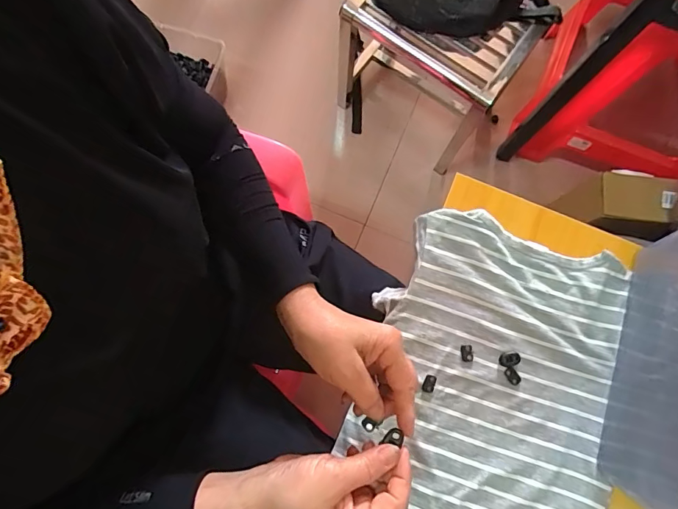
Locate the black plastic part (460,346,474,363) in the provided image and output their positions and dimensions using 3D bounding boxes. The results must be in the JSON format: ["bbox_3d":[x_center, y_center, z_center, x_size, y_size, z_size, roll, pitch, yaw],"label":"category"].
[{"bbox_3d":[0.136,0.105,0.463,0.013,0.004,0.018,-8,79,-2],"label":"black plastic part"}]

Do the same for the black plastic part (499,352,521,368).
[{"bbox_3d":[0.180,0.111,0.460,0.021,0.005,0.015,-8,79,-2],"label":"black plastic part"}]

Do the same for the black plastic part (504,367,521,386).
[{"bbox_3d":[0.183,0.128,0.458,0.012,0.004,0.019,-39,82,-8],"label":"black plastic part"}]

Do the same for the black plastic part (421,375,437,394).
[{"bbox_3d":[0.094,0.135,0.454,0.011,0.004,0.019,19,79,3],"label":"black plastic part"}]

